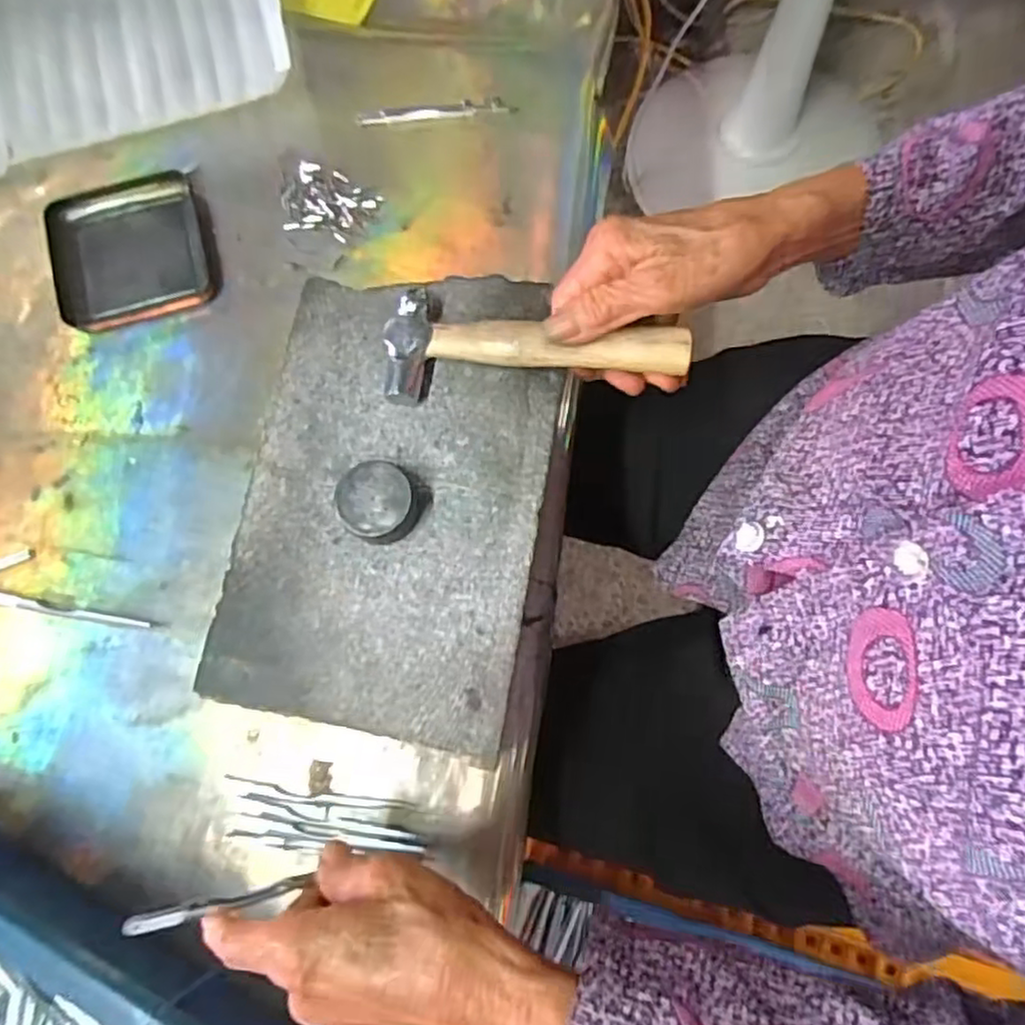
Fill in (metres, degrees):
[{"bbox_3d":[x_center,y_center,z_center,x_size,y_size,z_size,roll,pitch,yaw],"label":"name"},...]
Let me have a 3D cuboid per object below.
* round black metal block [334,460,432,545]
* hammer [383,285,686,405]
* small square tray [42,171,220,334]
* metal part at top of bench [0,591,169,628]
[{"bbox_3d":[-0.065,-0.006,0.335,0.038,0.022,0.039,-1,76,4],"label":"round black metal block"},{"bbox_3d":[0.011,-0.084,0.342,0.150,0.015,0.057,3,77,9],"label":"hammer"},{"bbox_3d":[-0.254,-0.173,0.453,0.104,0.013,0.100,-14,78,-2],"label":"small square tray"},{"bbox_3d":[-0.256,0.058,0.396,0.111,0.007,0.008,9,77,6],"label":"metal part at top of bench"}]

